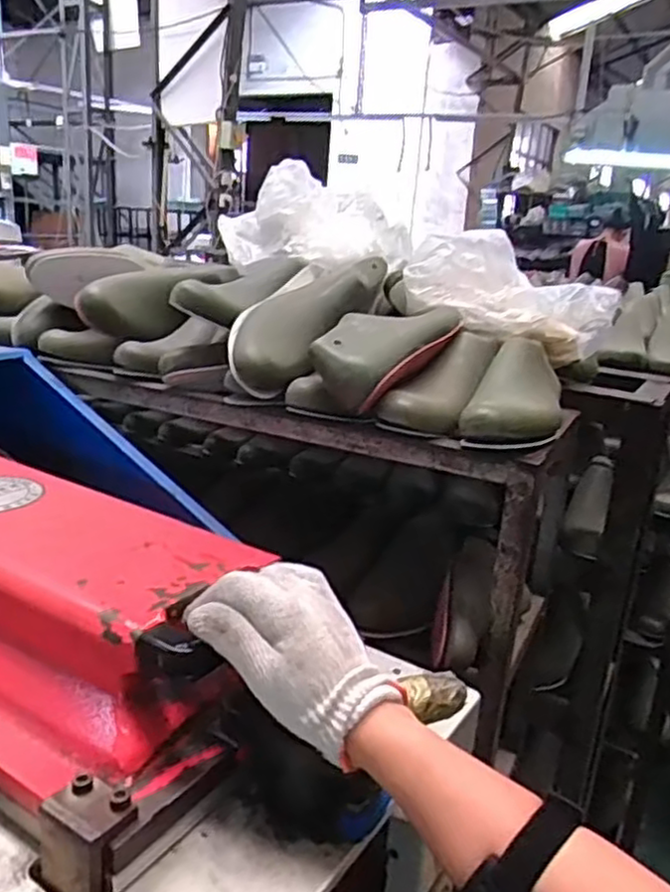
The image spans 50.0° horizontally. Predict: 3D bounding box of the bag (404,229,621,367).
[{"bbox_3d":[0.241,-0.203,0.950,0.209,0.128,0.255,15,20,31],"label":"bag"}]

